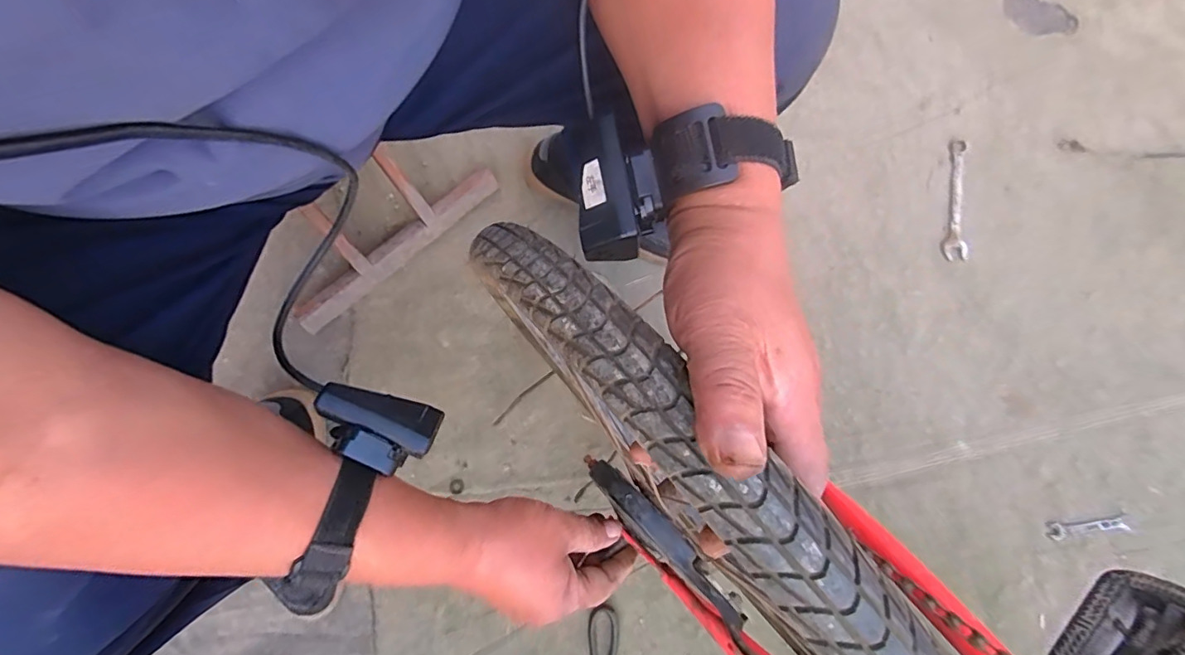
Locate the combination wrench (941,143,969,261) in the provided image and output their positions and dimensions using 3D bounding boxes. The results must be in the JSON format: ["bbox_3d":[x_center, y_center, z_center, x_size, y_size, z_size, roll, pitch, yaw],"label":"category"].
[{"bbox_3d":[0.542,-0.192,0.804,0.031,0.009,0.192,8,78,1],"label":"combination wrench"}]

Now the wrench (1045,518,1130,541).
[{"bbox_3d":[0.669,0.272,0.728,0.101,0.011,0.024,-4,78,-2],"label":"wrench"}]

